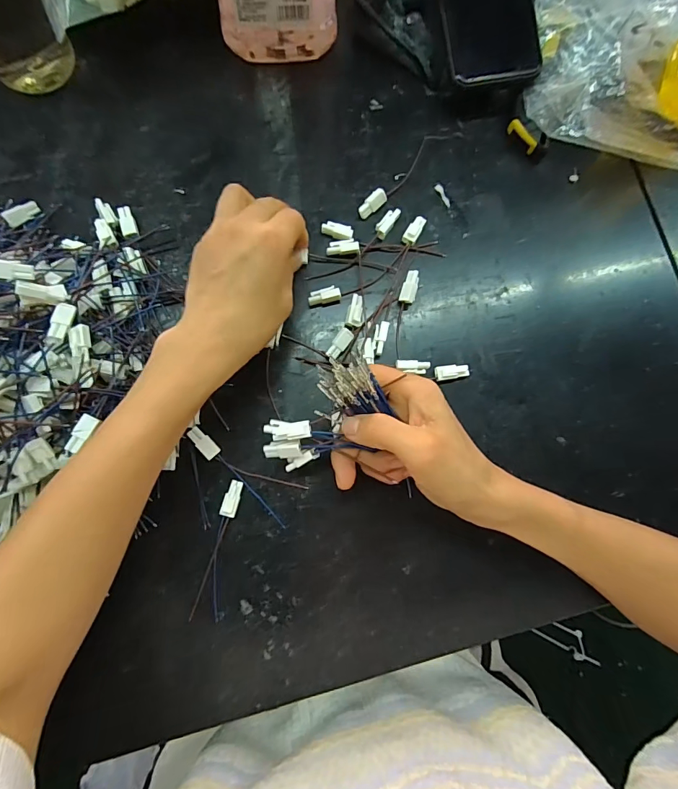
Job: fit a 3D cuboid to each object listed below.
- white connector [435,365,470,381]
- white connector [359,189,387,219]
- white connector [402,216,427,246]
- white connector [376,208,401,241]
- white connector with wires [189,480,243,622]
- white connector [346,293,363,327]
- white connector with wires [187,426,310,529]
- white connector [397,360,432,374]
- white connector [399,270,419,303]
[{"bbox_3d":[0.087,-0.017,0.311,0.025,0.008,0.011,-5,82,-4],"label":"white connector"},{"bbox_3d":[0.027,-0.155,0.329,0.026,0.006,0.011,-42,85,6],"label":"white connector"},{"bbox_3d":[0.062,-0.133,0.329,0.011,0.009,0.026,33,81,2],"label":"white connector"},{"bbox_3d":[0.039,-0.139,0.328,0.011,0.010,0.028,33,81,2],"label":"white connector"},{"bbox_3d":[-0.084,0.108,0.282,0.017,0.007,0.095,11,81,-1],"label":"white connector with wires"},{"bbox_3d":[0.013,-0.065,0.314,0.012,0.010,0.025,9,81,-2],"label":"white connector"},{"bbox_3d":[-0.067,0.055,0.290,0.089,0.010,0.032,35,81,3],"label":"white connector with wires"},{"bbox_3d":[0.056,-0.021,0.309,0.025,0.012,0.009,5,81,-2],"label":"white connector"},{"bbox_3d":[0.056,-0.084,0.318,0.012,0.012,0.025,16,81,0],"label":"white connector"}]

